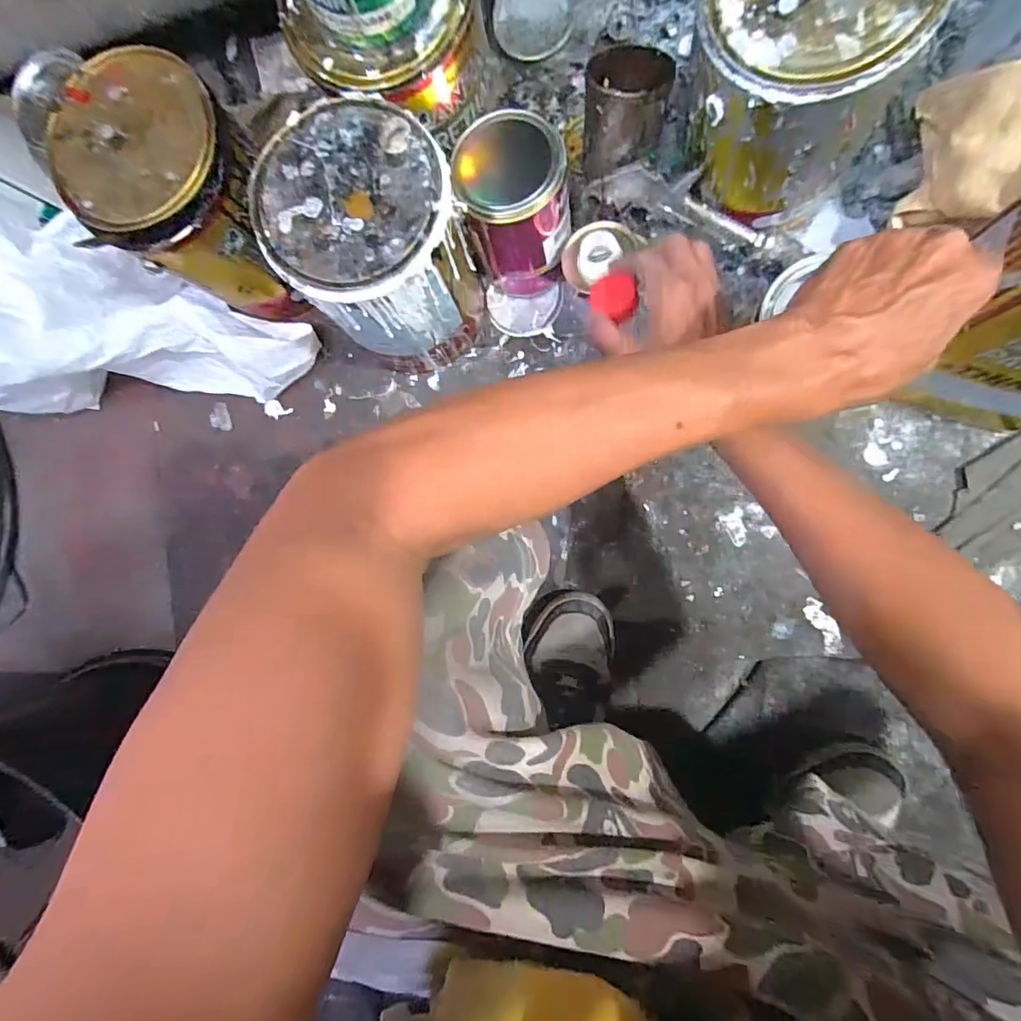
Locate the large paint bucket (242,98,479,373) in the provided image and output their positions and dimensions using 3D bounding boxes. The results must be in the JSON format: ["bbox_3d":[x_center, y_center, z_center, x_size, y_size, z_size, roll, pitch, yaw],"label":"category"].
[{"bbox_3d":[-0.111,-0.250,0.500,0.148,0.217,0.161,0,92,10],"label":"large paint bucket"}]

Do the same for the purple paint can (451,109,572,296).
[{"bbox_3d":[0.009,-0.304,0.513,0.101,0.149,0.112,-5,91,10],"label":"purple paint can"}]

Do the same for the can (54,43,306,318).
[{"bbox_3d":[-0.303,-0.308,0.508,0.149,0.186,0.155,0,92,10],"label":"can"}]

